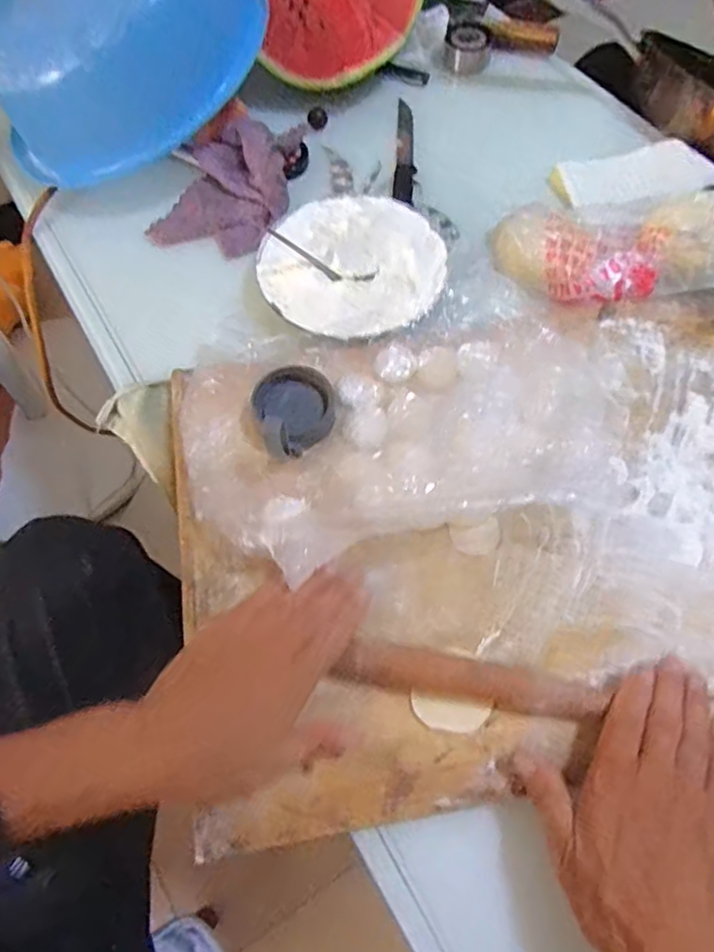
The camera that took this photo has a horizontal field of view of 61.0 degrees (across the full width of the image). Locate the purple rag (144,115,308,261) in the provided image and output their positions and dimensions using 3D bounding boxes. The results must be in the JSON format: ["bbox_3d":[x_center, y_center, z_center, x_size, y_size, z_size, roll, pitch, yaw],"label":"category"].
[{"bbox_3d":[-0.141,-0.338,0.702,0.135,0.061,0.189,23,66,12],"label":"purple rag"}]

